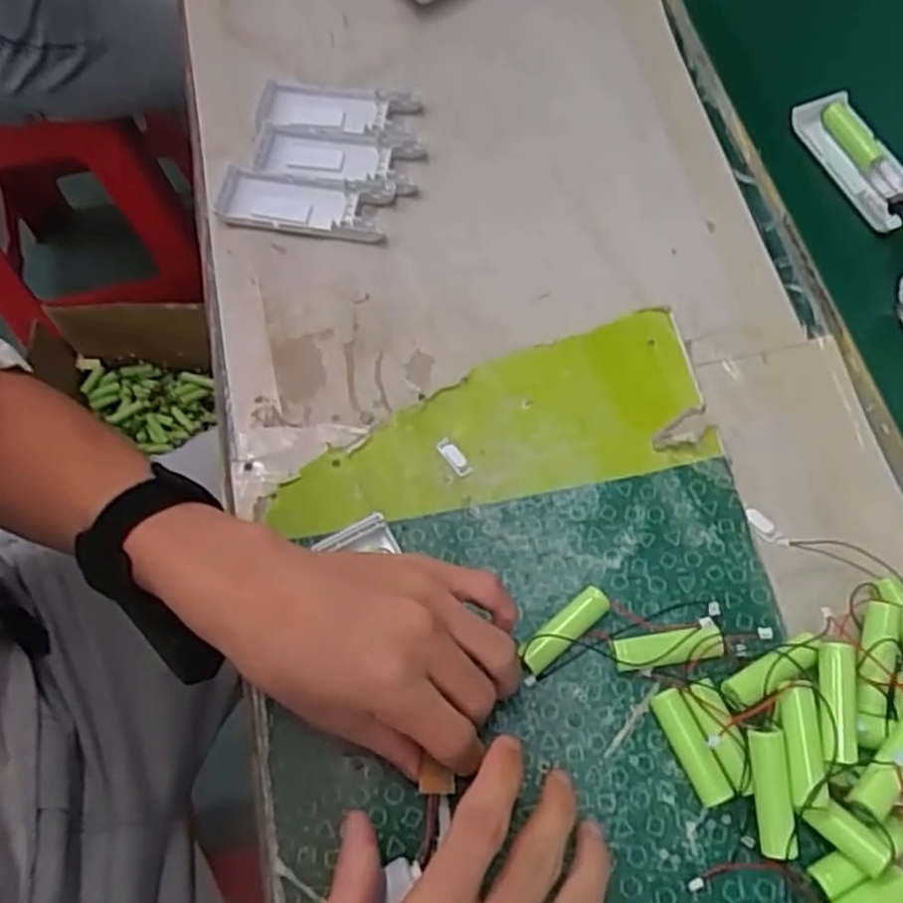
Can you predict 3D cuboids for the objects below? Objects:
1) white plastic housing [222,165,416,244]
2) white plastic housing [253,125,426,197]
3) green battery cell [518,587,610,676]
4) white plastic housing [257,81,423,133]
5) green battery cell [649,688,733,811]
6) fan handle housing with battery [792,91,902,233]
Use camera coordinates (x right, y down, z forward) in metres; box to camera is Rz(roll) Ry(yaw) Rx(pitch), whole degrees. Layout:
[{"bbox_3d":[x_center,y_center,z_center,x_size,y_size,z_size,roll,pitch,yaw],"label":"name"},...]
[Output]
[{"bbox_3d":[-0.084,-0.151,0.471,0.114,0.014,0.043,5,66,5],"label":"white plastic housing"},{"bbox_3d":[-0.071,-0.186,0.485,0.103,0.015,0.042,10,66,7],"label":"white plastic housing"},{"bbox_3d":[0.053,0.083,0.357,0.050,0.017,0.015,-38,69,-14],"label":"green battery cell"},{"bbox_3d":[-0.073,-0.222,0.502,0.099,0.018,0.043,6,66,5],"label":"white plastic housing"},{"bbox_3d":[0.104,0.129,0.337,0.012,0.015,0.049,-22,67,-8],"label":"green battery cell"},{"bbox_3d":[0.263,-0.175,0.479,0.040,0.026,0.126,-21,66,-7],"label":"fan handle housing with battery"}]

